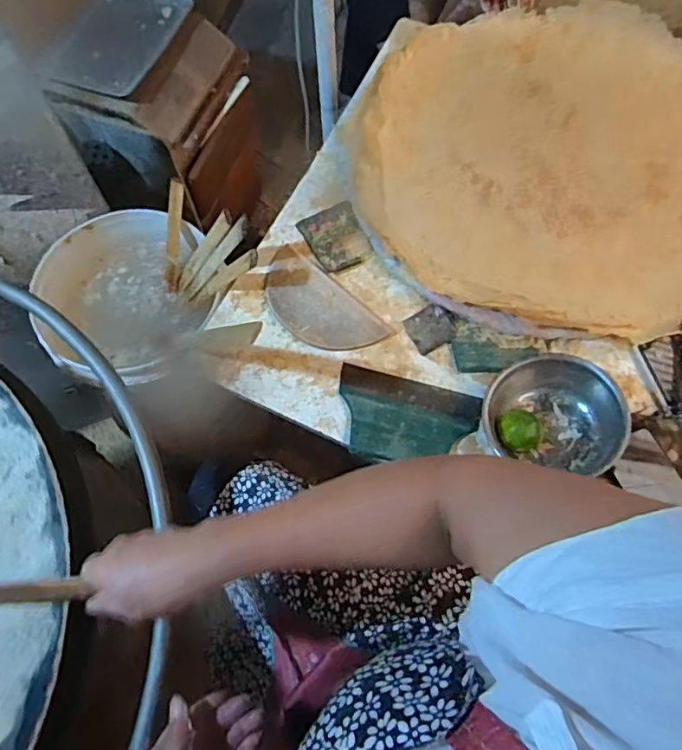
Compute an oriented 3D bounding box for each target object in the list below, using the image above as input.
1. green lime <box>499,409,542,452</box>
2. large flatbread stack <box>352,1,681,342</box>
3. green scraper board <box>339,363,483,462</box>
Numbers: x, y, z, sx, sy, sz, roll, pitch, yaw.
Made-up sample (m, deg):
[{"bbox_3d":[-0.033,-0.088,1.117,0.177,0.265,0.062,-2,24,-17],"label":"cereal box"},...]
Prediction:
[{"bbox_3d":[0.229,0.071,0.711,0.048,0.039,0.048,2,67,1],"label":"green lime"},{"bbox_3d":[0.351,-0.353,0.869,0.624,0.050,0.626,18,69,8],"label":"large flatbread stack"},{"bbox_3d":[0.085,0.061,0.739,0.190,0.011,0.124,16,59,5],"label":"green scraper board"}]

